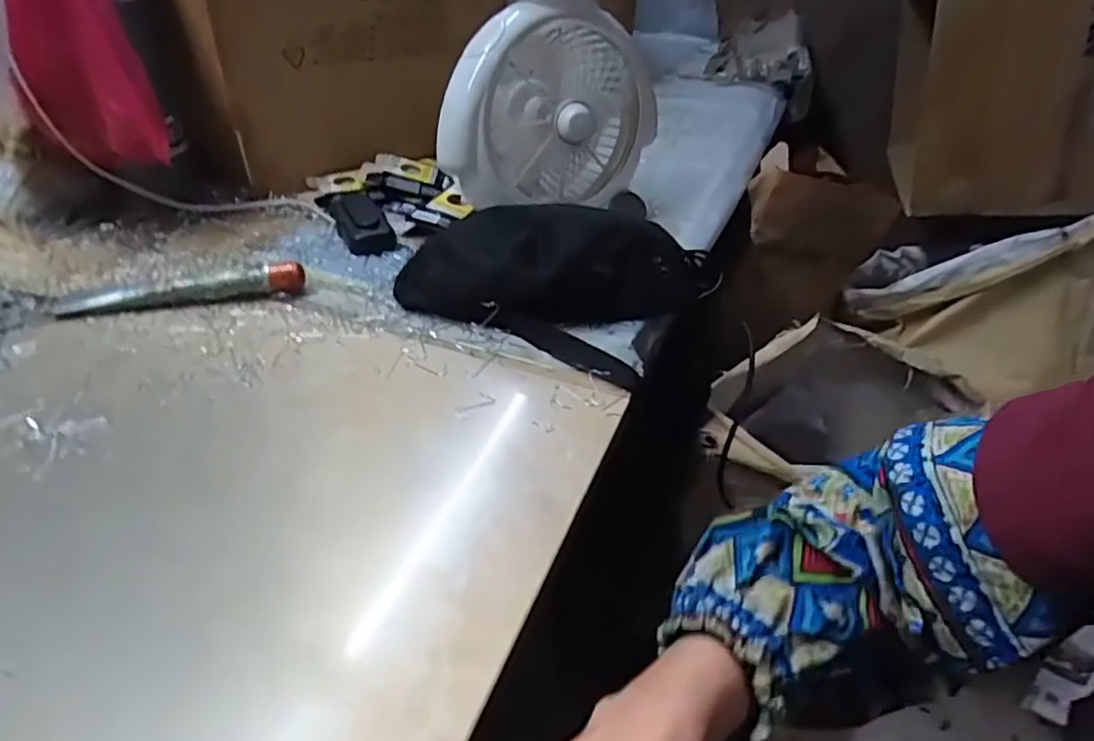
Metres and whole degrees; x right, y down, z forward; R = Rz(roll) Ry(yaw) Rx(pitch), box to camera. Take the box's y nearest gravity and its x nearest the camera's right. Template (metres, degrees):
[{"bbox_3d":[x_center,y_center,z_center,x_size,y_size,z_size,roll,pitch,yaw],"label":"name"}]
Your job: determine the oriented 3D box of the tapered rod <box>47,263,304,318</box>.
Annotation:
[{"bbox_3d":[-0.327,-0.074,0.595,0.202,0.030,0.026,-7,40,-11],"label":"tapered rod"}]

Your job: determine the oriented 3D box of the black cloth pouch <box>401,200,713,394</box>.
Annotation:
[{"bbox_3d":[0.004,-0.086,0.583,0.246,0.090,0.135,16,41,17],"label":"black cloth pouch"}]

